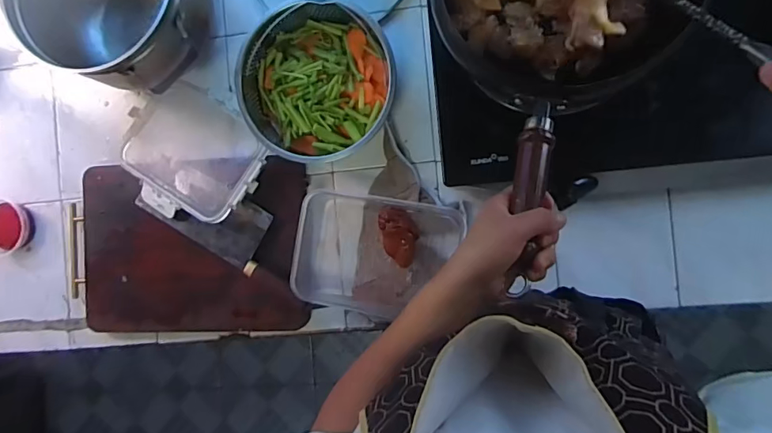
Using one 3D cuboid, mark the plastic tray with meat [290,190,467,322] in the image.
[{"bbox_3d":[-0.013,0.055,0.664,0.213,0.054,0.160,8,90,8],"label":"plastic tray with meat"}]

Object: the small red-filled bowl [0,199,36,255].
[{"bbox_3d":[-0.596,0.016,0.752,0.091,0.026,0.083,0,89,8],"label":"small red-filled bowl"}]

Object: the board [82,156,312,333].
[{"bbox_3d":[-0.284,0.047,0.700,0.339,0.027,0.238,-2,89,8],"label":"board"}]

